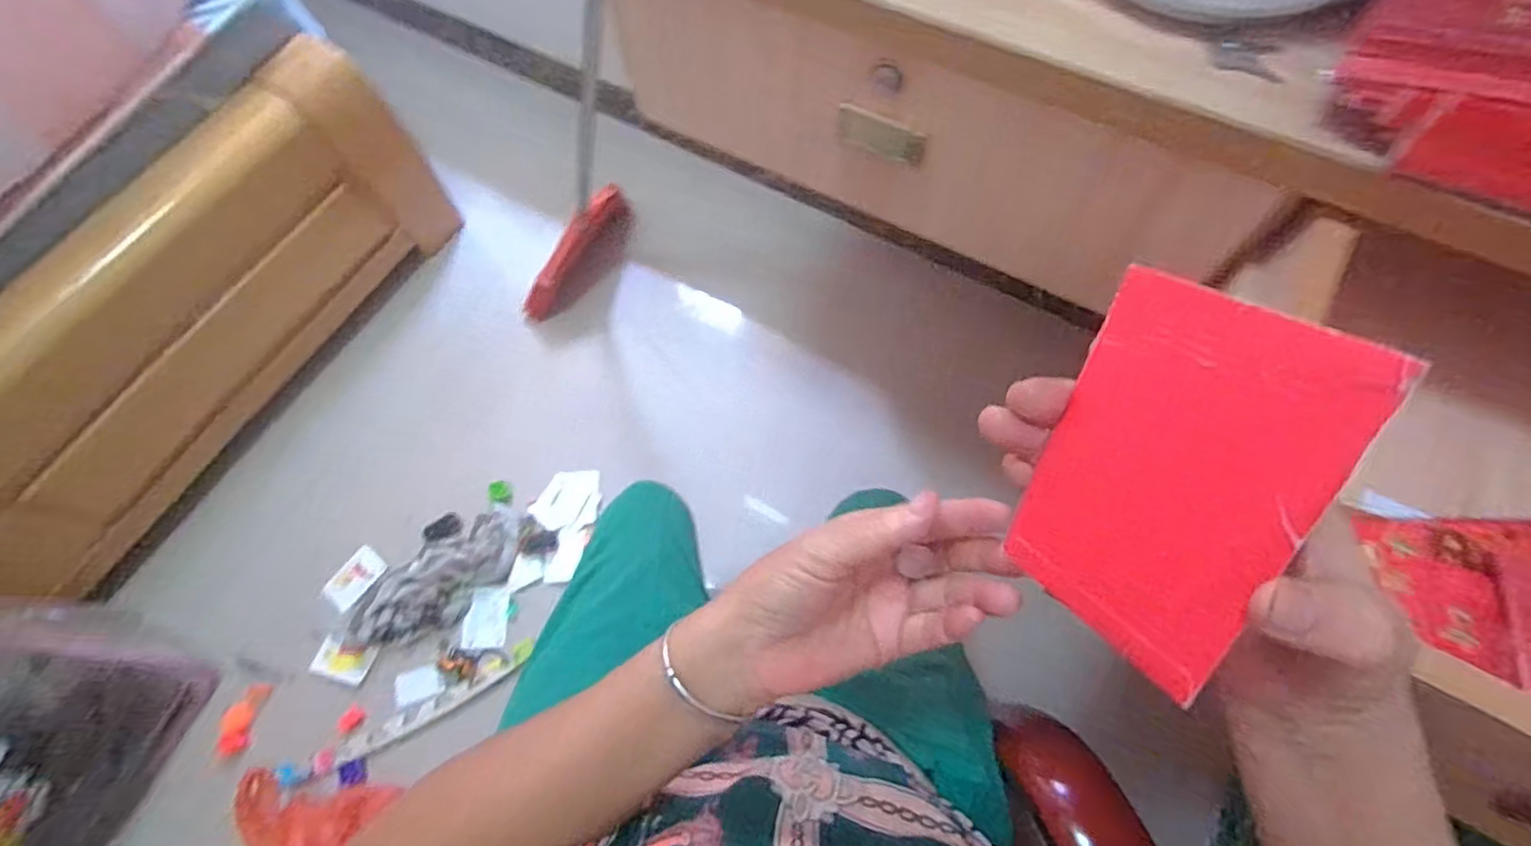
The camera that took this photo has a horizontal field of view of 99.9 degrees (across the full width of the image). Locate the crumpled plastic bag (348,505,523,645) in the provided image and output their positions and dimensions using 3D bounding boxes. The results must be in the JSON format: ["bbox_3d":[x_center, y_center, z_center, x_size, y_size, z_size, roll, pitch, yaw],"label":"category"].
[{"bbox_3d":[-0.570,0.273,1.102,0.326,0.046,0.151,-25,69,-7],"label":"crumpled plastic bag"}]

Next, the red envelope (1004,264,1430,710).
[{"bbox_3d":[0.124,0.018,0.202,0.005,0.114,0.077,-3,30,-28],"label":"red envelope"}]

